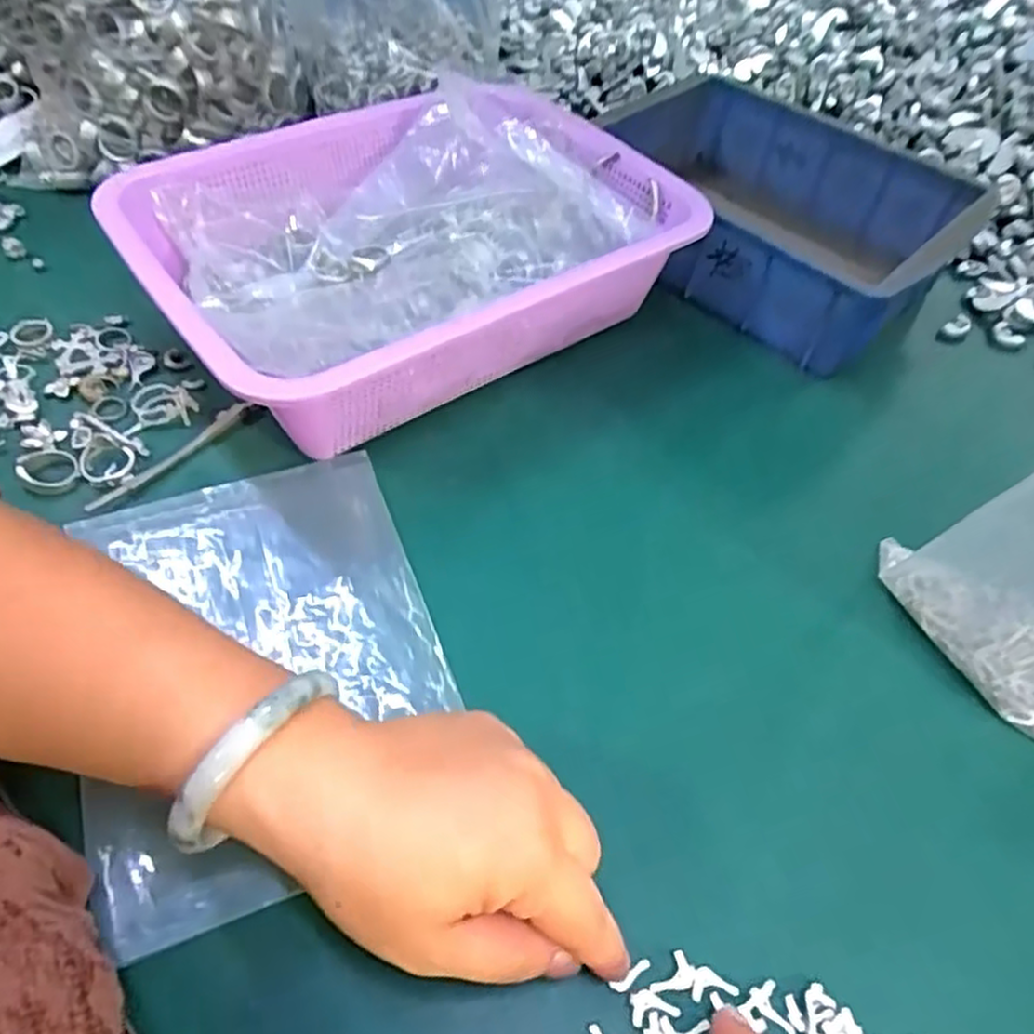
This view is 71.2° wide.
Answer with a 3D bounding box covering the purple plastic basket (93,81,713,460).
[{"bbox_3d":[-0.061,-0.165,0.436,0.303,0.074,0.225,-31,61,-24],"label":"purple plastic basket"}]

